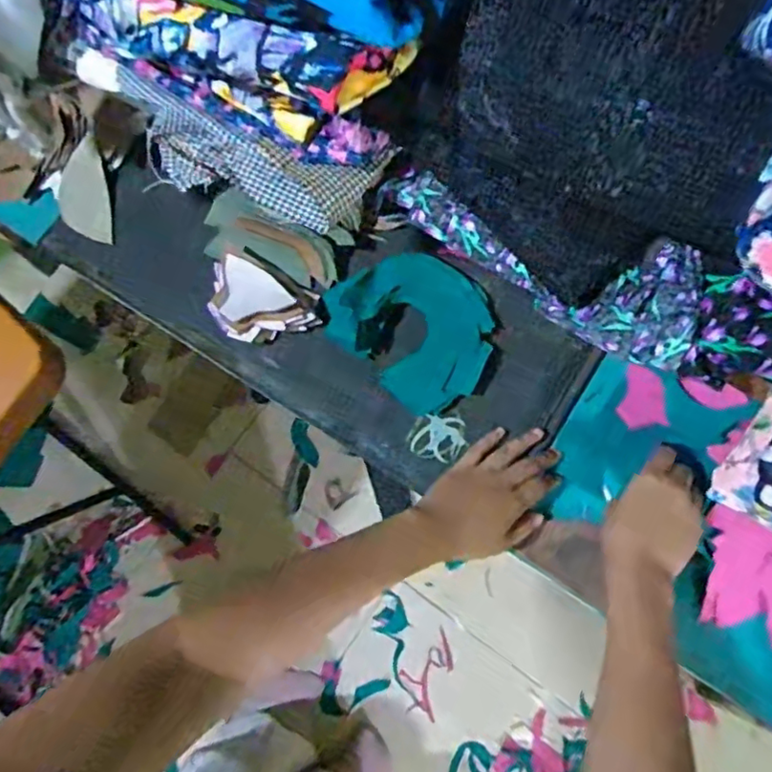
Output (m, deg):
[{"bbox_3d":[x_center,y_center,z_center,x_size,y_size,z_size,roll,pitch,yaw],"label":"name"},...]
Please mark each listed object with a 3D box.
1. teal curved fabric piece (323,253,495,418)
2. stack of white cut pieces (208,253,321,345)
[{"bbox_3d":[0.027,-0.060,0.560,0.158,0.035,0.126,41,79,12],"label":"teal curved fabric piece"},{"bbox_3d":[-0.126,-0.075,0.562,0.111,0.031,0.069,39,78,11],"label":"stack of white cut pieces"}]

